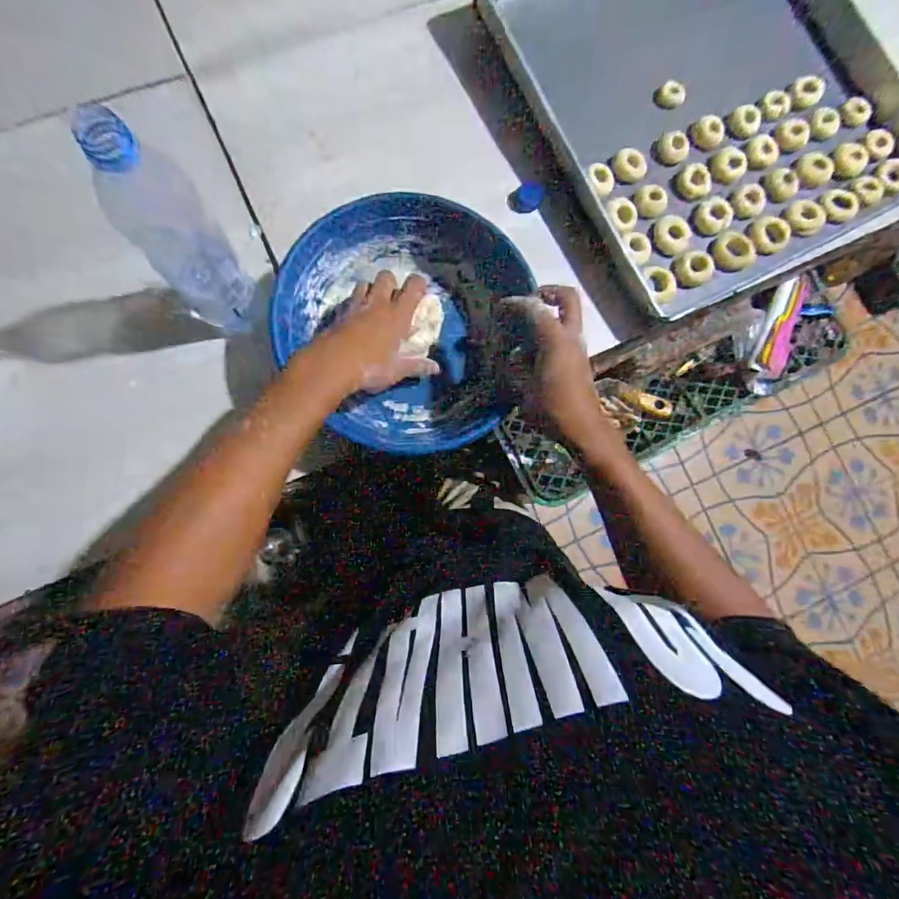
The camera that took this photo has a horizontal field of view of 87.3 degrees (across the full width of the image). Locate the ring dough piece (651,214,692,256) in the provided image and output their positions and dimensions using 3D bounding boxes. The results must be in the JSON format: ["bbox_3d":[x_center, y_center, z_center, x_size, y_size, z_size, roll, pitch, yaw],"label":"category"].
[{"bbox_3d":[0.273,-0.264,0.578,0.048,0.016,0.047,0,84,-4],"label":"ring dough piece"}]

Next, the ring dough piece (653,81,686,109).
[{"bbox_3d":[0.285,-0.454,0.606,0.035,0.018,0.031,44,83,1],"label":"ring dough piece"}]

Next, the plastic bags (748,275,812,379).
[{"bbox_3d":[0.527,-0.197,0.744,0.065,0.033,0.165,20,83,-2],"label":"plastic bags"}]

